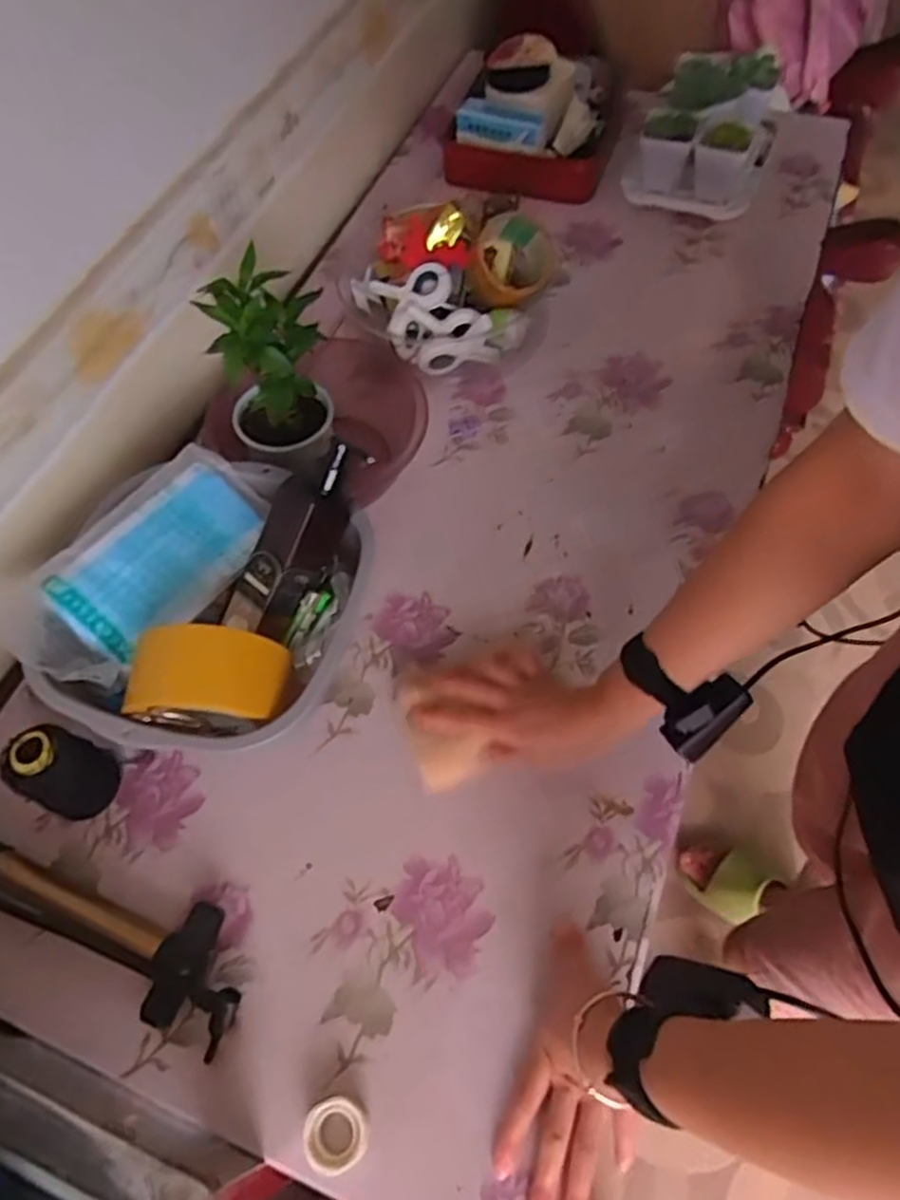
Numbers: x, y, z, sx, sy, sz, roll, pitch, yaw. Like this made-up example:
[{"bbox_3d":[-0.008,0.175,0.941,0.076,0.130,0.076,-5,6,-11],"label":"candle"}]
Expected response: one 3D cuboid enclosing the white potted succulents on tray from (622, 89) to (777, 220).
[{"bbox_3d":[0.331,-0.631,1.016,0.191,0.104,0.229,15,62,11],"label":"white potted succulents on tray"}]

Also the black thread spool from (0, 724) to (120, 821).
[{"bbox_3d":[-0.310,0.139,0.610,0.047,0.097,0.057,24,64,16],"label":"black thread spool"}]

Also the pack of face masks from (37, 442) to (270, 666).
[{"bbox_3d":[-0.250,-0.042,0.662,0.112,0.035,0.188,46,67,-5],"label":"pack of face masks"}]

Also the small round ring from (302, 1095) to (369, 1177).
[{"bbox_3d":[-0.078,0.364,0.517,0.042,0.015,0.041,-1,60,2],"label":"small round ring"}]

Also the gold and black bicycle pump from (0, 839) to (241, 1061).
[{"bbox_3d":[-0.273,0.241,0.586,0.275,0.035,0.082,23,64,15],"label":"gold and black bicycle pump"}]

